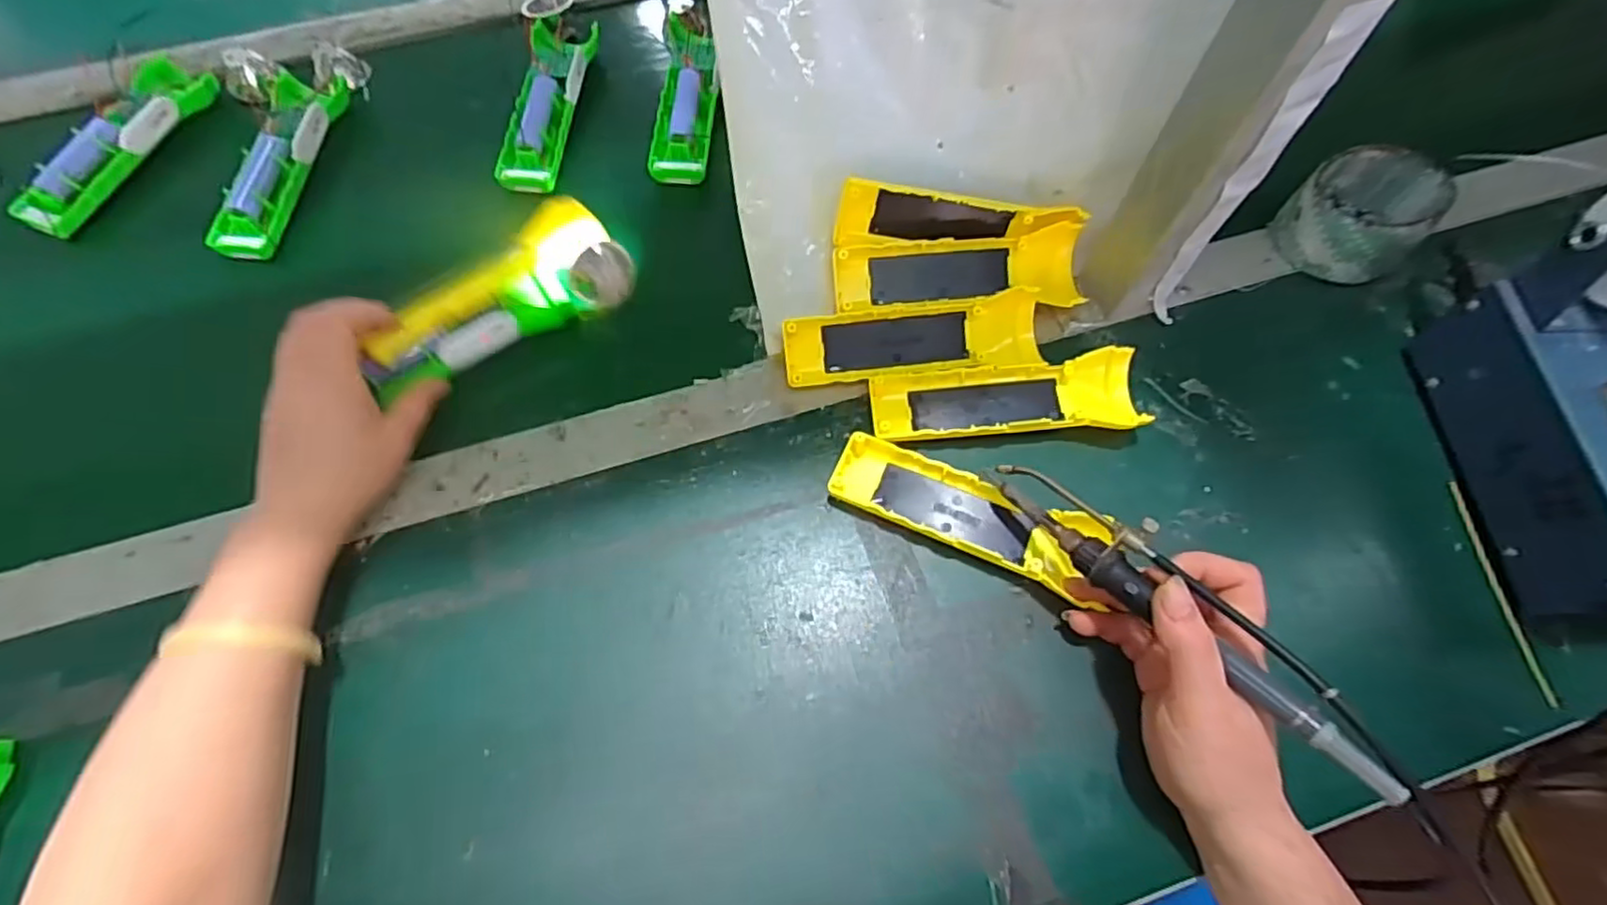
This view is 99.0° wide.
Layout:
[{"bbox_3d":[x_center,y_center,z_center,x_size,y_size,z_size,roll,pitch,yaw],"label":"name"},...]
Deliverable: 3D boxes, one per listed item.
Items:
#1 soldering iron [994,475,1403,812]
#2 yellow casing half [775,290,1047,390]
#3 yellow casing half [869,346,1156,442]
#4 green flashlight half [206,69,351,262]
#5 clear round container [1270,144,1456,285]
[{"bbox_3d":[0.171,0.066,0.320,0.030,0.021,0.207,-33,52,-15],"label":"soldering iron"},{"bbox_3d":[0.070,-0.072,0.439,0.164,0.027,0.045,-7,105,-4],"label":"yellow casing half"},{"bbox_3d":[0.124,-0.032,0.425,0.162,0.024,0.051,-1,66,-3],"label":"yellow casing half"},{"bbox_3d":[-0.388,-0.219,0.517,0.048,0.038,0.170,4,66,0],"label":"green flashlight half"},{"bbox_3d":[0.386,-0.165,0.475,0.097,0.044,0.081,-37,72,-15],"label":"clear round container"}]

